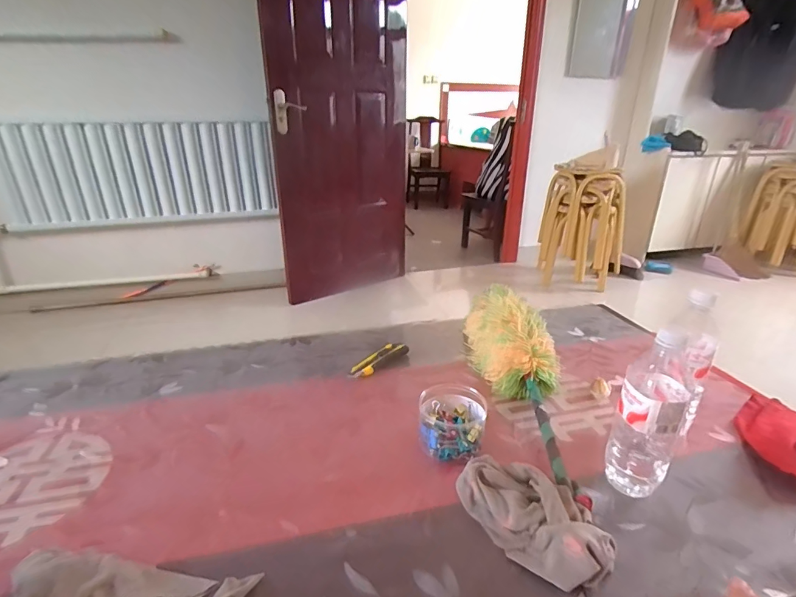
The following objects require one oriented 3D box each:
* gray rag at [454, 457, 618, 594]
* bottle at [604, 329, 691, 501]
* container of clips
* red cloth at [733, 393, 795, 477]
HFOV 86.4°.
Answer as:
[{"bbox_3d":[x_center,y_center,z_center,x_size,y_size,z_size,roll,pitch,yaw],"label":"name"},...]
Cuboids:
[{"bbox_3d":[0.155,0.251,0.499,0.093,0.045,0.175,-15,26,-32],"label":"gray rag"},{"bbox_3d":[0.308,0.145,0.519,0.067,0.226,0.072,17,27,36],"label":"bottle"},{"bbox_3d":[0.081,0.175,0.634,0.093,0.082,0.107,6,21,8],"label":"container of clips"},{"bbox_3d":[0.594,0.199,0.637,0.187,0.049,0.132,-15,27,-38],"label":"red cloth"}]

